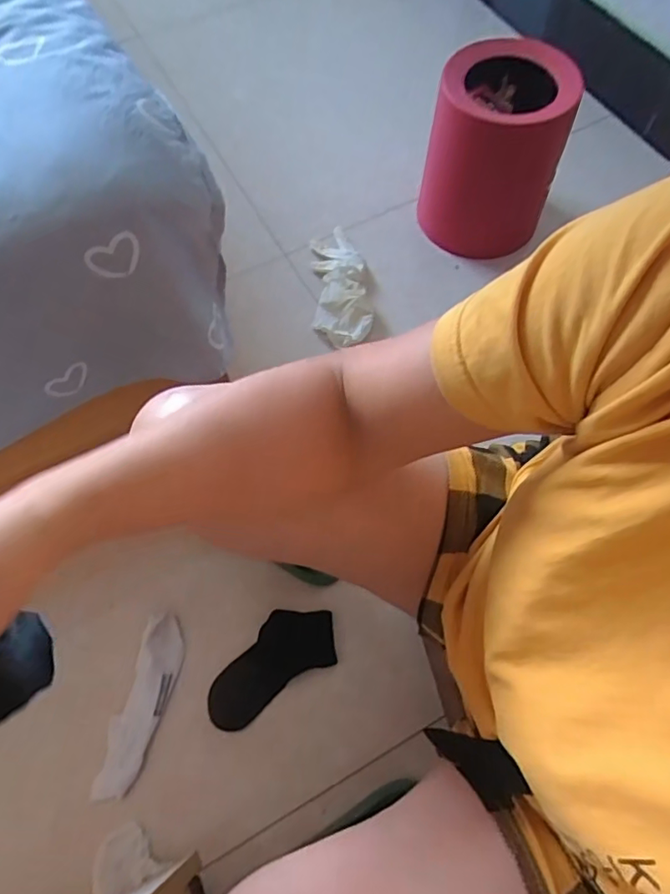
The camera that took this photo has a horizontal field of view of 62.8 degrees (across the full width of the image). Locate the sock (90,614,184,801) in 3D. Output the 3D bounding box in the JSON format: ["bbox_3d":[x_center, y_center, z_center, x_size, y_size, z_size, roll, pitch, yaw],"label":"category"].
[{"bbox_3d":[-0.244,0.328,0.705,0.057,0.022,0.213,10,66,6],"label":"sock"}]

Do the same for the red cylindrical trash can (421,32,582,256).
[{"bbox_3d":[0.269,-0.498,0.972,0.208,0.320,0.193,-32,68,-13],"label":"red cylindrical trash can"}]

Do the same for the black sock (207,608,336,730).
[{"bbox_3d":[-0.087,0.286,0.735,0.188,0.007,0.095,-31,68,-12],"label":"black sock"}]

